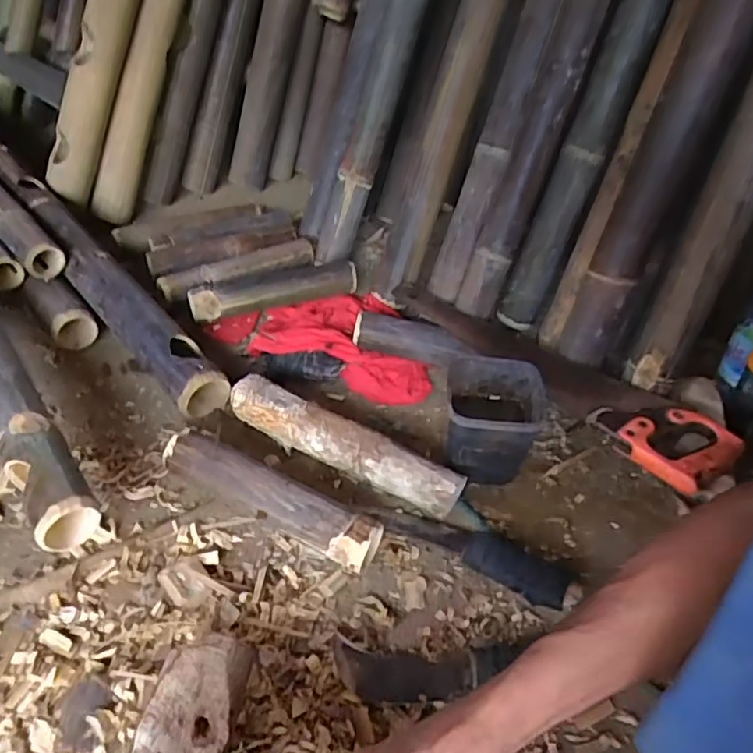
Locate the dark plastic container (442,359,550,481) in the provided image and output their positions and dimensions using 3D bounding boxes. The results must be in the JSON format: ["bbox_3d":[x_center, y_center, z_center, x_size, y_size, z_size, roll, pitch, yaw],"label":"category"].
[{"bbox_3d":[0.137,0.064,0.752,0.113,0.128,0.118,8,38,3],"label":"dark plastic container"}]

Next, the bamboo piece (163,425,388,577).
[{"bbox_3d":[-0.122,0.139,0.679,0.269,0.061,0.054,21,41,19],"label":"bamboo piece"}]

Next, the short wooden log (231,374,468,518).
[{"bbox_3d":[-0.043,0.084,0.738,0.312,0.060,0.054,23,43,20],"label":"short wooden log"}]

